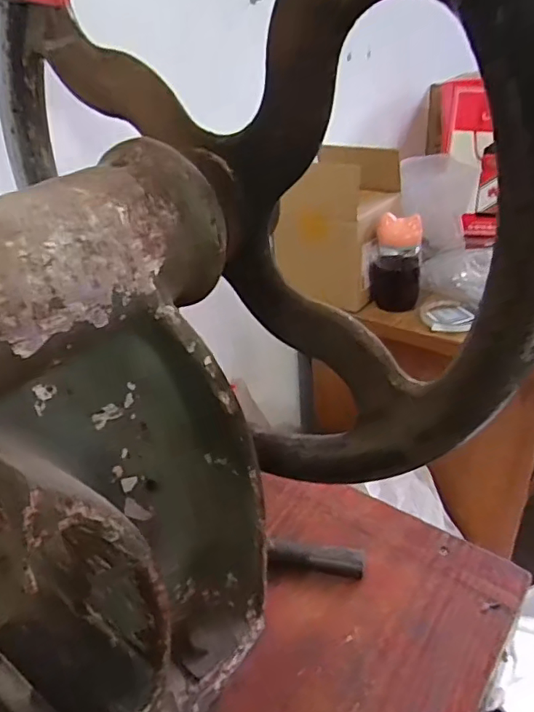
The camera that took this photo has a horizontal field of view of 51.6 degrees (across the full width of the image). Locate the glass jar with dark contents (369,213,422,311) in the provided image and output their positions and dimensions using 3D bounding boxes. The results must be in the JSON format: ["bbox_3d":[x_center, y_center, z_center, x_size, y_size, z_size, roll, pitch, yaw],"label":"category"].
[{"bbox_3d":[0.201,-0.141,0.868,0.076,0.155,0.061,2,33,10],"label":"glass jar with dark contents"}]

